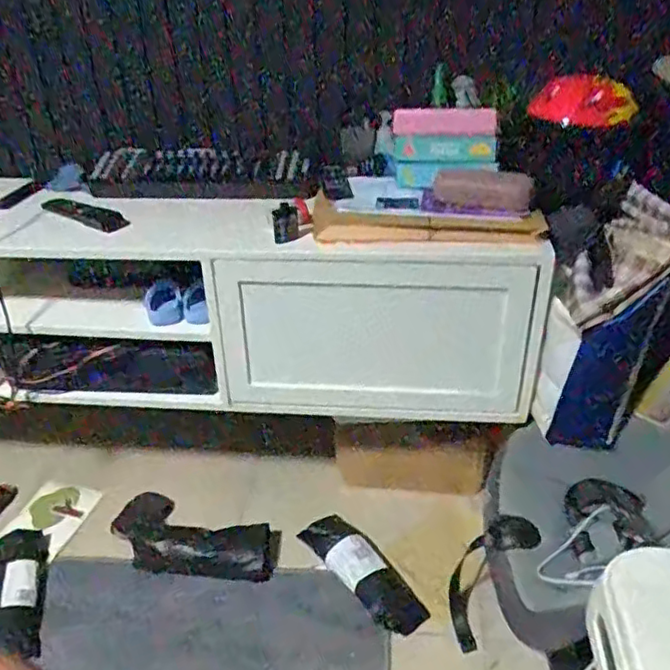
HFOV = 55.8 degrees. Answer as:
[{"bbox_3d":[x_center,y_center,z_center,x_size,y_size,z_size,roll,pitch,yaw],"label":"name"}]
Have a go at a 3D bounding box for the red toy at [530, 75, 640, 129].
[{"bbox_3d":[0.430,-0.405,1.099,0.167,0.078,0.024,10,33,18],"label":"red toy"}]

